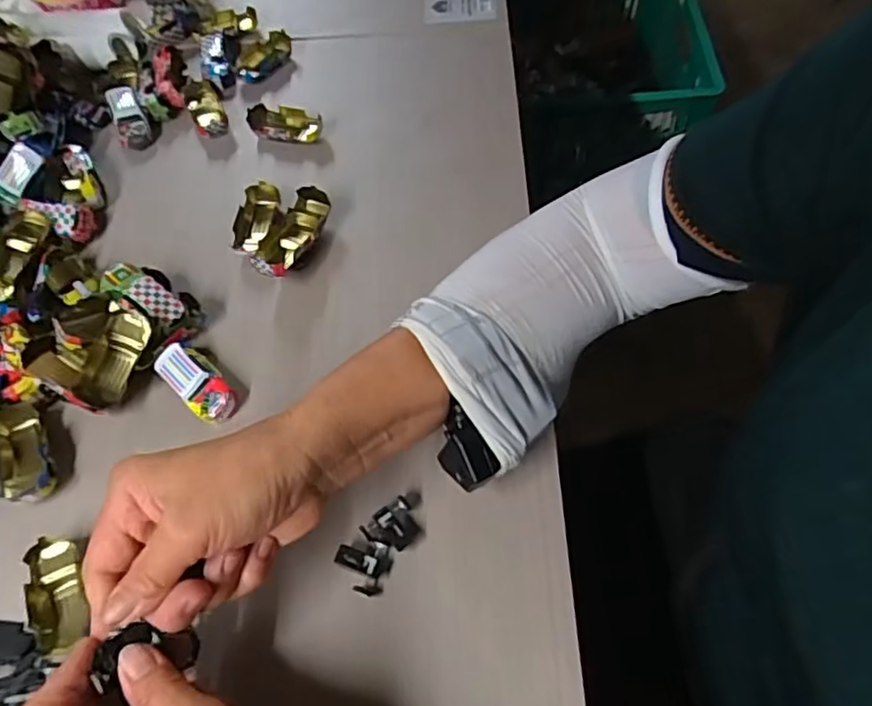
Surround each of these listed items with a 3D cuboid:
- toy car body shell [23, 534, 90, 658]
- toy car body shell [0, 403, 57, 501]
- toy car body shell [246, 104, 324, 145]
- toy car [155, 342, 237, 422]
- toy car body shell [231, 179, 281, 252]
[{"bbox_3d":[-0.215,0.137,0.358,0.032,0.016,0.063,-16,61,-8],"label":"toy car body shell"},{"bbox_3d":[-0.260,0.065,0.398,0.033,0.023,0.071,-30,64,-16],"label":"toy car body shell"},{"bbox_3d":[-0.128,-0.196,0.546,0.063,0.019,0.028,14,61,9],"label":"toy car body shell"},{"bbox_3d":[-0.158,0.019,0.419,0.031,0.020,0.062,-37,66,-19],"label":"toy car"},{"bbox_3d":[-0.140,-0.102,0.493,0.028,0.019,0.062,0,60,1],"label":"toy car body shell"}]

